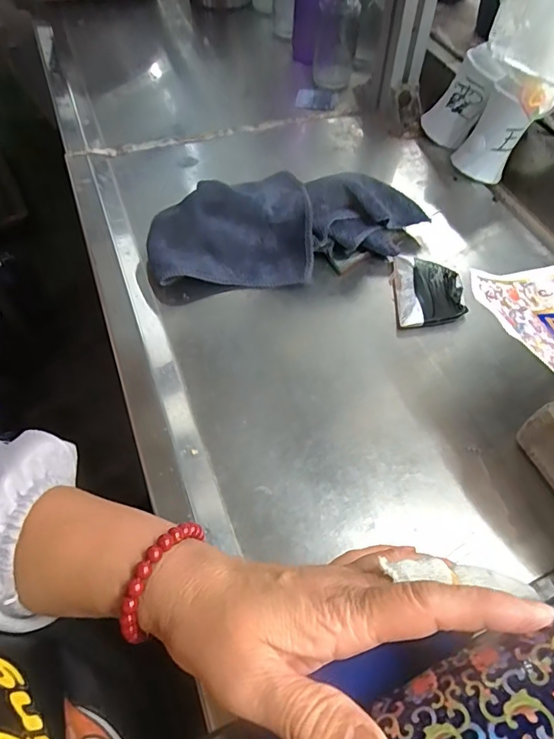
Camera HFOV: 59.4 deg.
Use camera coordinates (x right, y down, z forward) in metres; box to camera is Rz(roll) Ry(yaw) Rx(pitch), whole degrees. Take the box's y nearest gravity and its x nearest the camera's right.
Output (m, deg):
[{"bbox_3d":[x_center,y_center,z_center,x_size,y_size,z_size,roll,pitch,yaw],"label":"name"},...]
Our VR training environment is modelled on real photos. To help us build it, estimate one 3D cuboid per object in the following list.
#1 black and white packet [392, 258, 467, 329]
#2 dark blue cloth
[{"bbox_3d":[0.134,-0.071,0.433,0.058,0.013,0.083,3,56,3],"label":"black and white packet"},{"bbox_3d":[0.014,-0.128,0.441,0.260,0.058,0.095,-10,57,-6],"label":"dark blue cloth"}]

